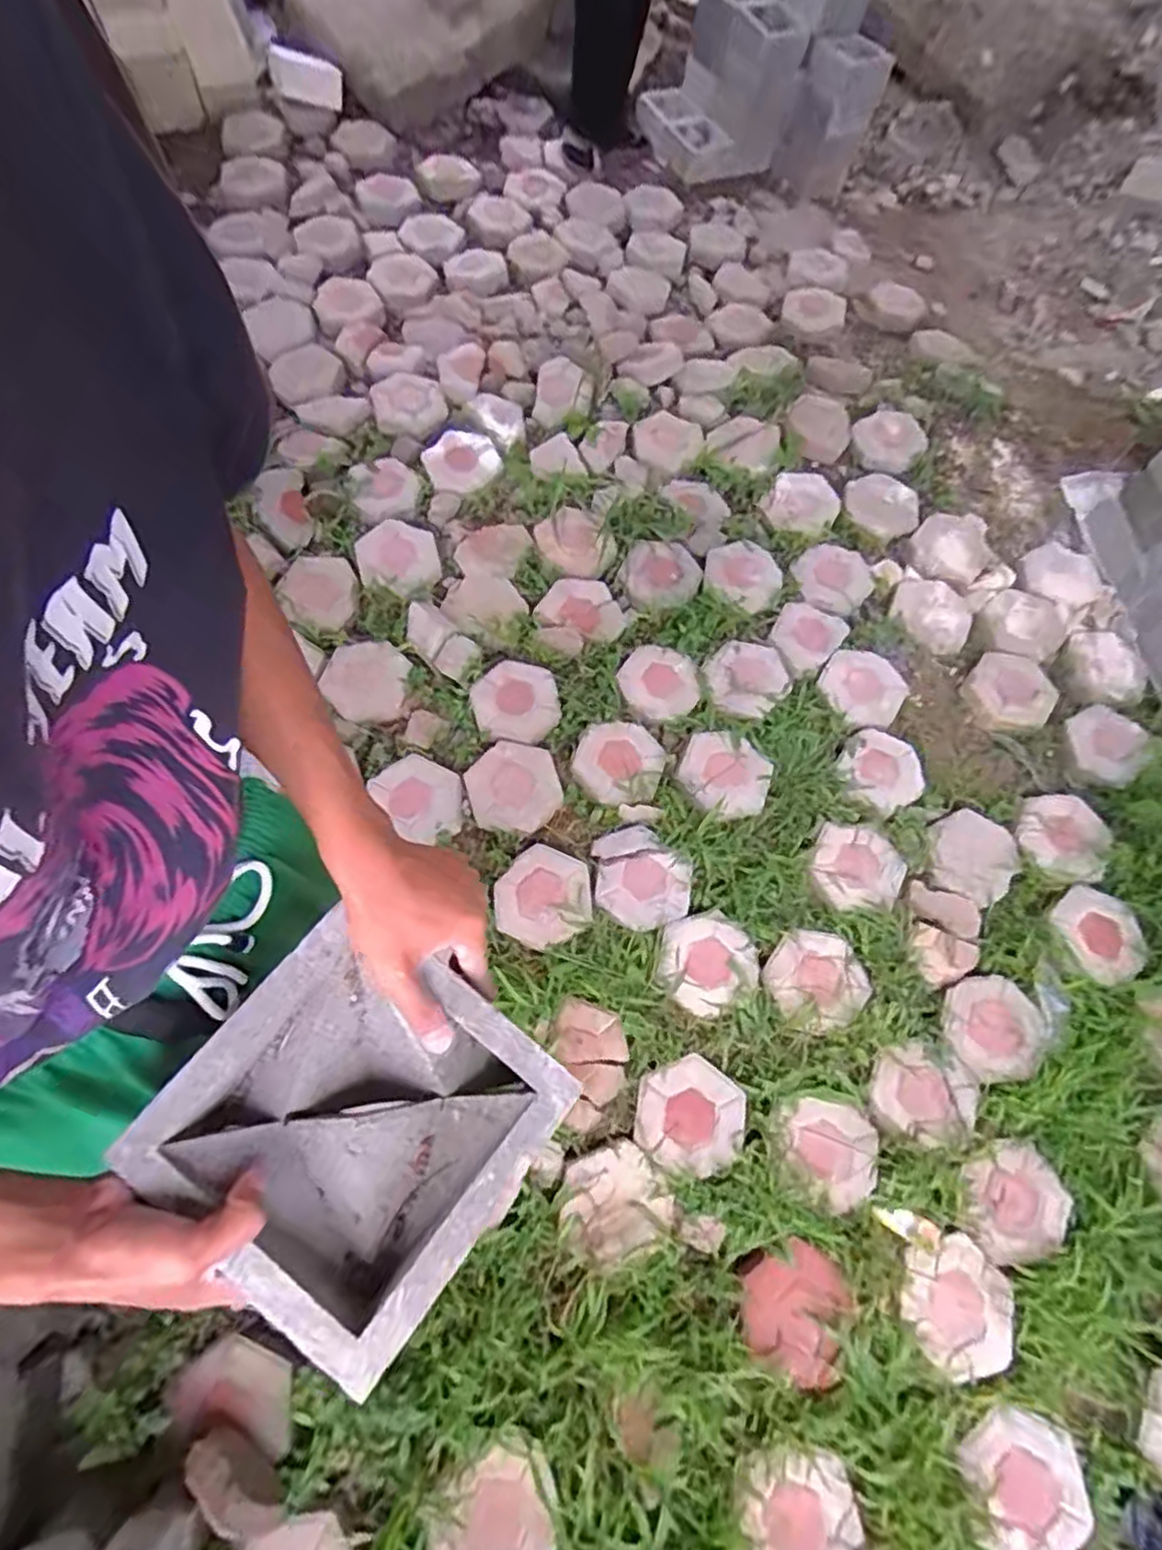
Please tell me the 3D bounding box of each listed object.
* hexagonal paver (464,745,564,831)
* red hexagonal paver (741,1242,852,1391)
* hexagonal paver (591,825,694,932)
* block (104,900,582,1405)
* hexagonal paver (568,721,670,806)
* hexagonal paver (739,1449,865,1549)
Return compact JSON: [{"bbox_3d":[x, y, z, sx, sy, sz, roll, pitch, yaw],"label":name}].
[{"bbox_3d":[-0.148,0.030,1.507,0.194,0.033,0.197,-16,67,-9],"label":"hexagonal paver"},{"bbox_3d":[0.358,0.890,1.142,0.158,0.038,0.184,25,67,9],"label":"red hexagonal paver"},{"bbox_3d":[0.120,0.215,1.423,0.222,0.017,0.187,38,70,14],"label":"hexagonal paver"},{"bbox_3d":[-0.136,0.217,0.429,0.195,0.068,0.196,35,69,13],"label":"block"},{"bbox_3d":[0.086,-0.028,1.527,0.192,0.030,0.190,22,67,8],"label":"hexagonal paver"},{"bbox_3d":[0.333,1.138,1.024,0.182,0.045,0.180,3,65,0],"label":"hexagonal paver"}]

